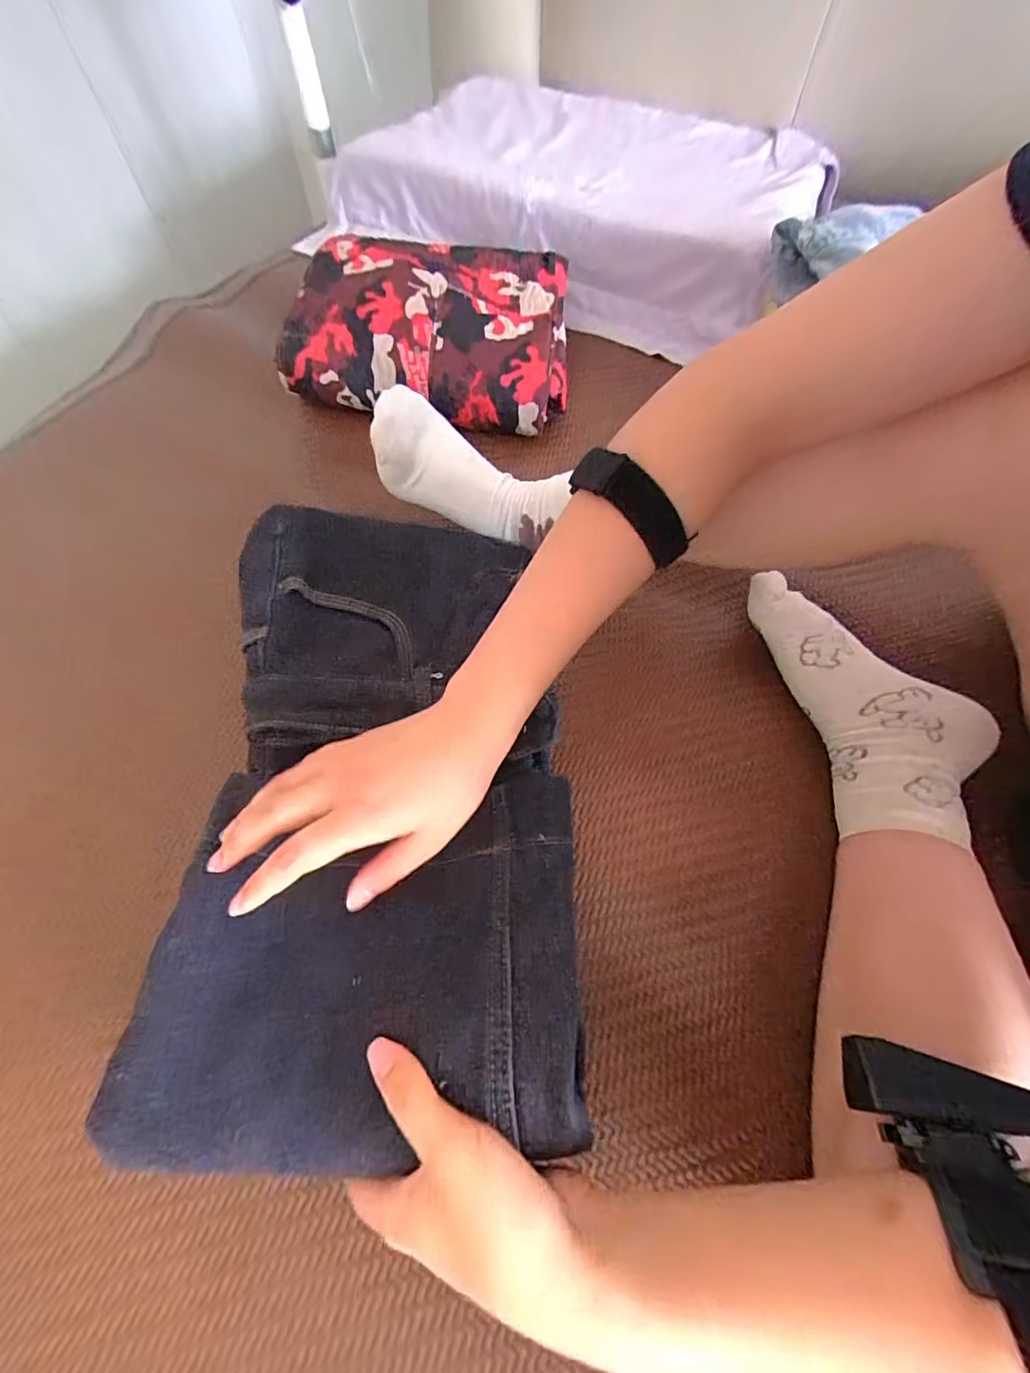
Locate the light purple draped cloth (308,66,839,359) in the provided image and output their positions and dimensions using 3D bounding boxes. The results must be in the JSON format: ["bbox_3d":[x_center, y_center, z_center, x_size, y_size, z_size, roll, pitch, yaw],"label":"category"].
[{"bbox_3d":[0.078,-0.707,0.731,0.634,0.112,0.412,27,65,13],"label":"light purple draped cloth"}]

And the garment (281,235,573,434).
[{"bbox_3d":[-0.086,-0.412,0.572,0.285,0.079,0.254,2,62,0],"label":"garment"}]

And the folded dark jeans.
[{"bbox_3d":[-0.086,0.035,0.323,0.218,0.044,0.400,-6,59,-4],"label":"folded dark jeans"}]

